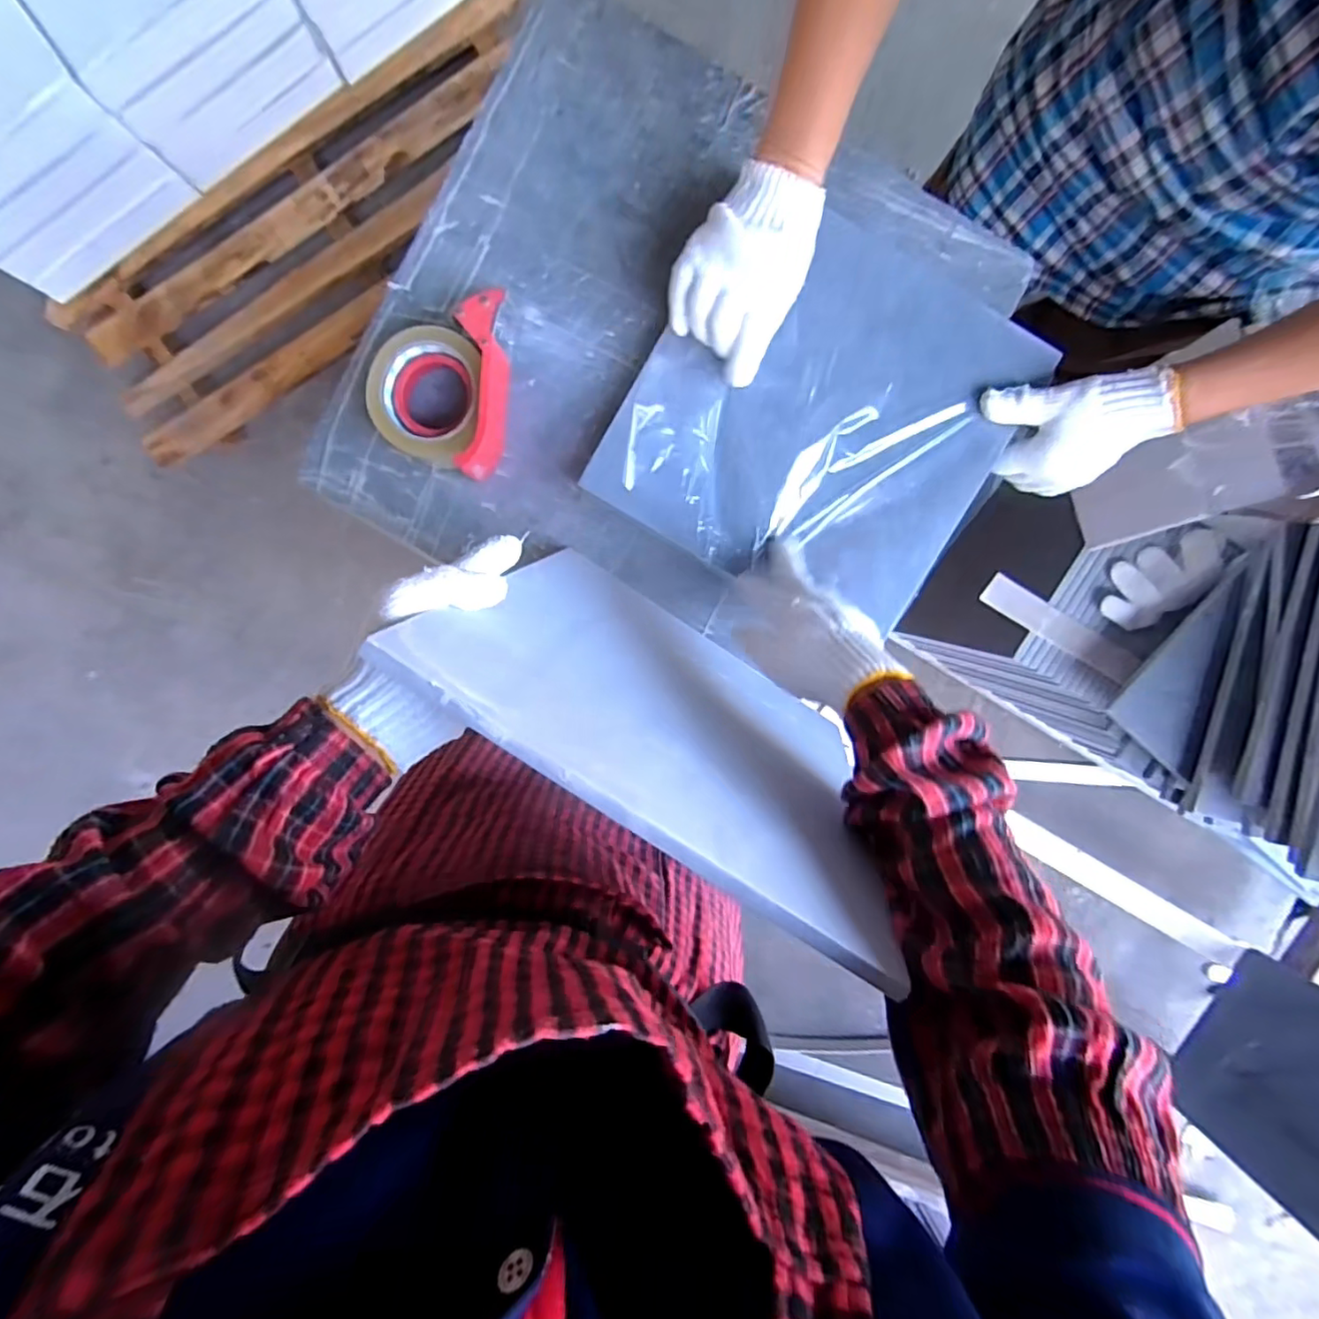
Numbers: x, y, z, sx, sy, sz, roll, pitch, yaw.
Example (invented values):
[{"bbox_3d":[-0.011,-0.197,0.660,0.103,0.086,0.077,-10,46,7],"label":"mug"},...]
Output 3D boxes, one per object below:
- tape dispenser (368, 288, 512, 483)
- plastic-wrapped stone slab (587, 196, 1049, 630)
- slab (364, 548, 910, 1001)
[{"bbox_3d":[-0.188,-0.239,0.519,0.109,0.059,0.144,13,94,0],"label":"tape dispenser"},{"bbox_3d":[0.149,-0.220,0.516,0.298,0.033,0.330,30,91,-3],"label":"plastic-wrapped stone slab"},{"bbox_3d":[0.014,0.029,0.409,0.288,0.286,0.015,34,110,-2],"label":"slab"}]

